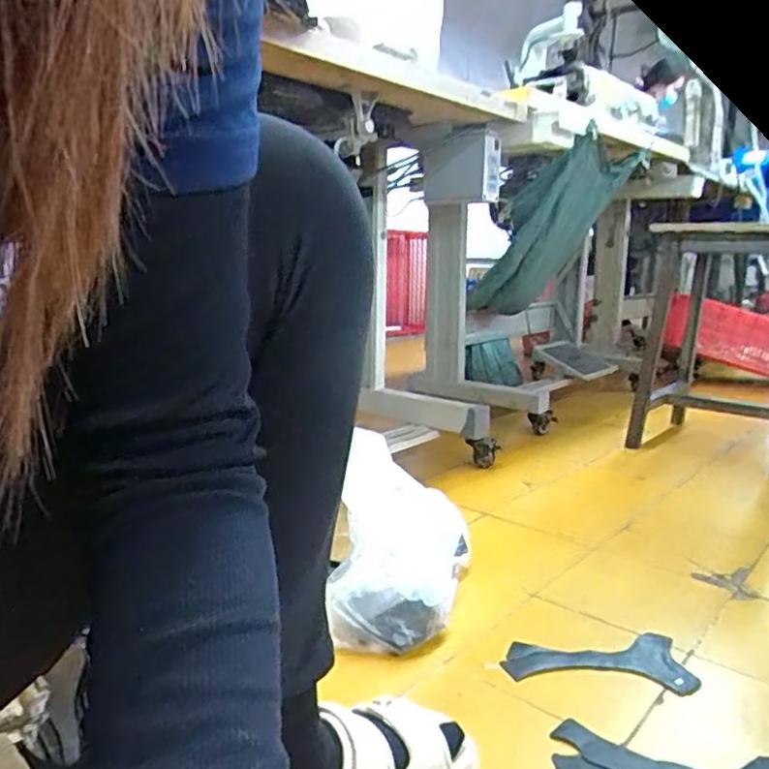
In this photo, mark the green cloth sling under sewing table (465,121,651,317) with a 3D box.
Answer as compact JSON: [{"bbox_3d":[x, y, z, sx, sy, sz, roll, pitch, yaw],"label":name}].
[{"bbox_3d":[0.433,-0.420,1.765,0.198,0.548,0.243,37,17,4],"label":"green cloth sling under sewing table"}]

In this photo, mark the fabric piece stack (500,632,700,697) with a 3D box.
[{"bbox_3d":[0.237,0.310,0.742,0.198,0.023,0.088,2,11,7],"label":"fabric piece stack"}]

